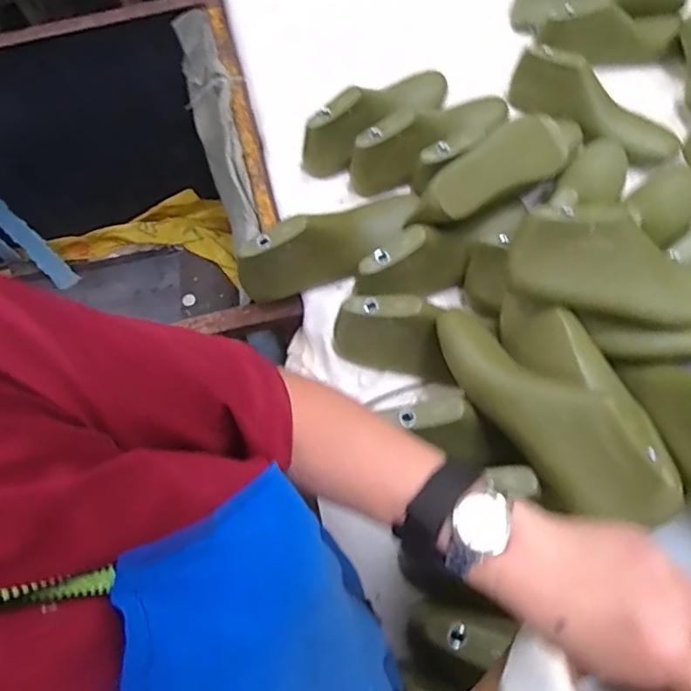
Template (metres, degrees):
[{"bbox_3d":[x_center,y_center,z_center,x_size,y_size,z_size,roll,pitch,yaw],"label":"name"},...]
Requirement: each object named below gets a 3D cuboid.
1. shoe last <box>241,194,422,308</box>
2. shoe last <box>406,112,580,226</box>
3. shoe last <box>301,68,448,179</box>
[{"bbox_3d":[-0.020,-0.116,0.642,0.216,0.082,0.067,-26,66,-10],"label":"shoe last"},{"bbox_3d":[0.182,-0.204,0.655,0.251,0.074,0.070,-35,68,-14],"label":"shoe last"},{"bbox_3d":[0.048,-0.320,0.742,0.249,0.094,0.062,-40,69,-16],"label":"shoe last"}]

